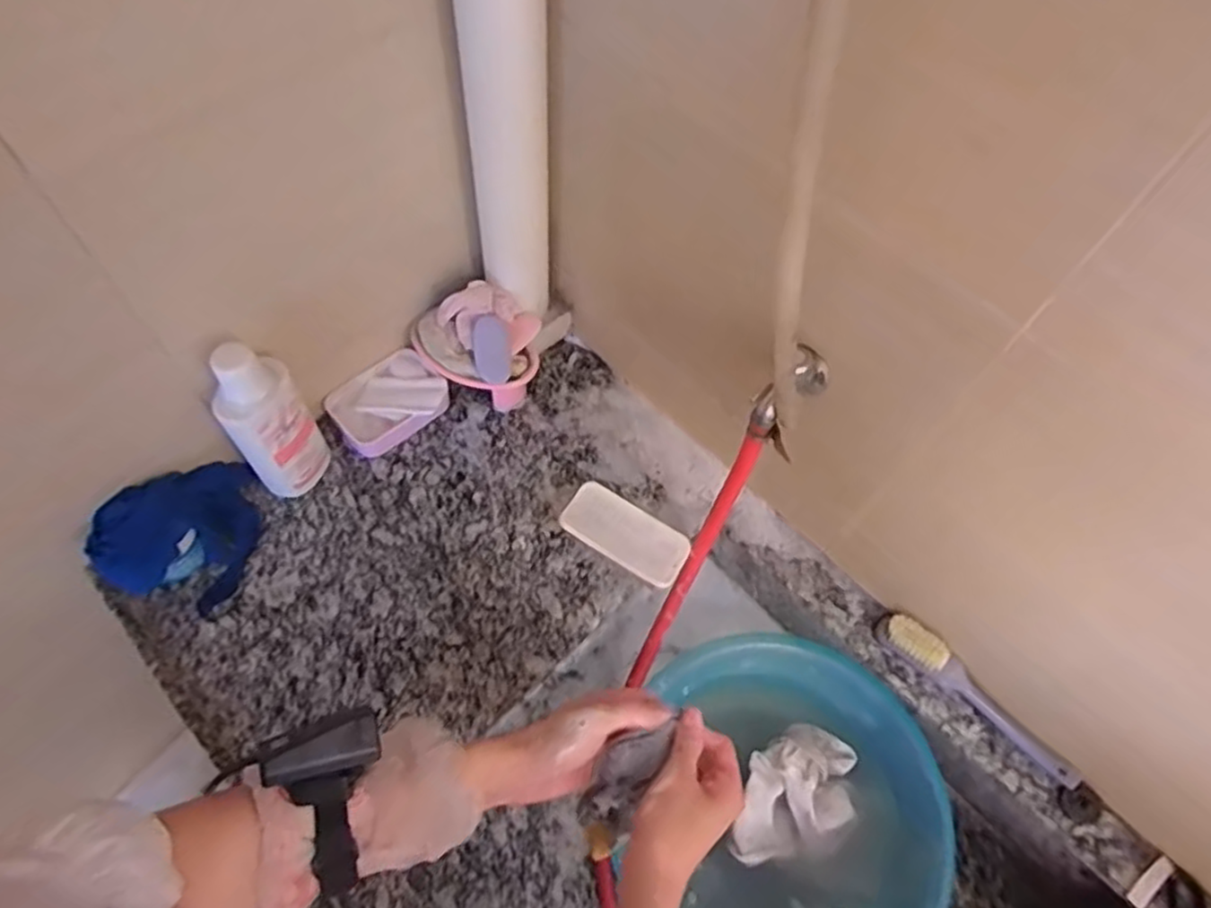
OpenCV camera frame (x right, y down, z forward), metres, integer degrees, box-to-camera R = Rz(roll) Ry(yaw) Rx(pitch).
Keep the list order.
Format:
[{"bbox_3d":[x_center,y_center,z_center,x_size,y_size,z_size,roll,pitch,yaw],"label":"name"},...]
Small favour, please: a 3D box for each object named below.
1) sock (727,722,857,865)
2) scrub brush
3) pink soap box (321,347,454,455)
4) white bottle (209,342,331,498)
[{"bbox_3d":[0.215,0.385,0.802,0.111,0.035,0.158,20,62,7],"label":"sock"},{"bbox_3d":[0.388,0.248,0.739,0.228,0.051,0.038,37,65,16],"label":"scrub brush"},{"bbox_3d":[-0.259,-0.061,0.856,0.125,0.040,0.094,-34,69,-20],"label":"pink soap box"},{"bbox_3d":[-0.338,-0.027,0.726,0.075,0.219,0.052,-34,68,-20],"label":"white bottle"}]

